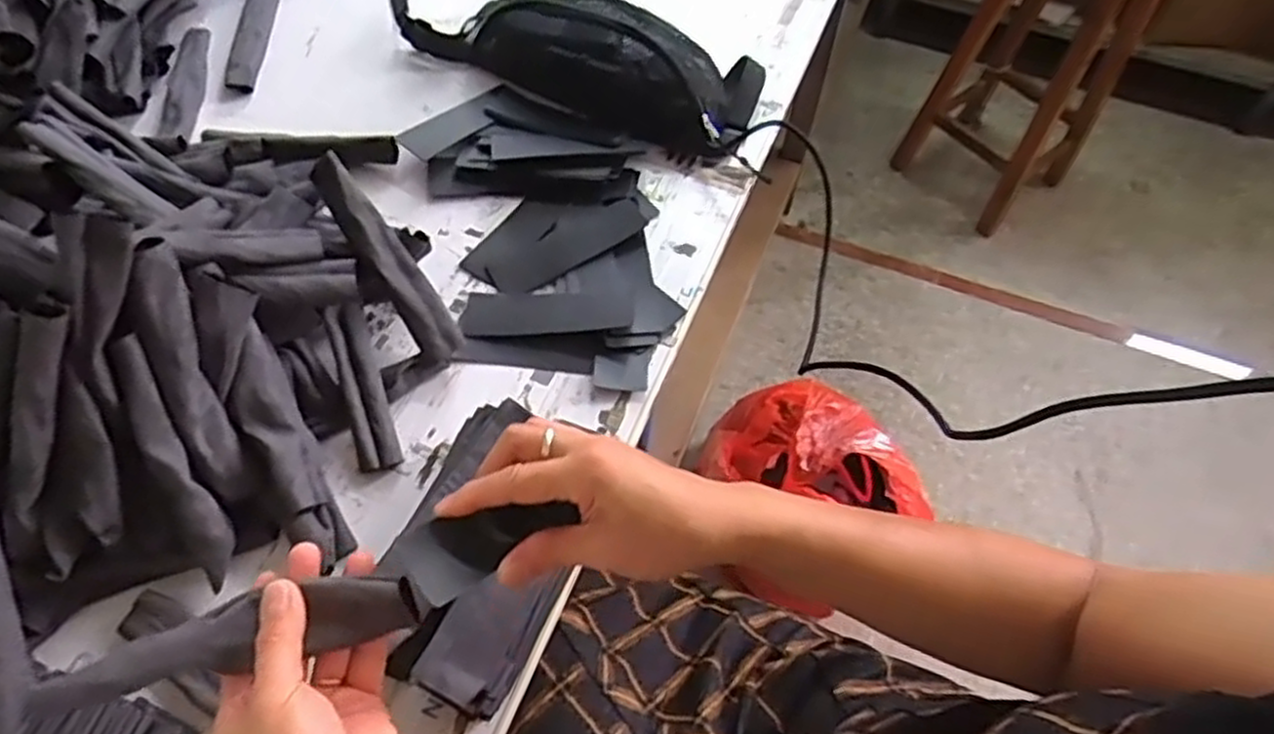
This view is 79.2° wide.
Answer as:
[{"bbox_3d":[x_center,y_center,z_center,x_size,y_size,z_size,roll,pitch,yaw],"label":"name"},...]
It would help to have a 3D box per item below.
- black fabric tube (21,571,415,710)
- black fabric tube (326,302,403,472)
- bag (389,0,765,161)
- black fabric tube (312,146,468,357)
[{"bbox_3d":[-0.204,0.134,0.384,0.181,0.016,0.033,-13,61,-6],"label":"black fabric tube"},{"bbox_3d":[-0.220,0.017,0.621,0.032,0.031,0.138,-17,74,-11],"label":"black fabric tube"},{"bbox_3d":[-0.104,-0.362,0.825,0.487,0.085,0.157,24,62,12],"label":"bag"},{"bbox_3d":[-0.201,-0.087,0.624,0.033,0.017,0.179,-35,97,-20],"label":"black fabric tube"}]

